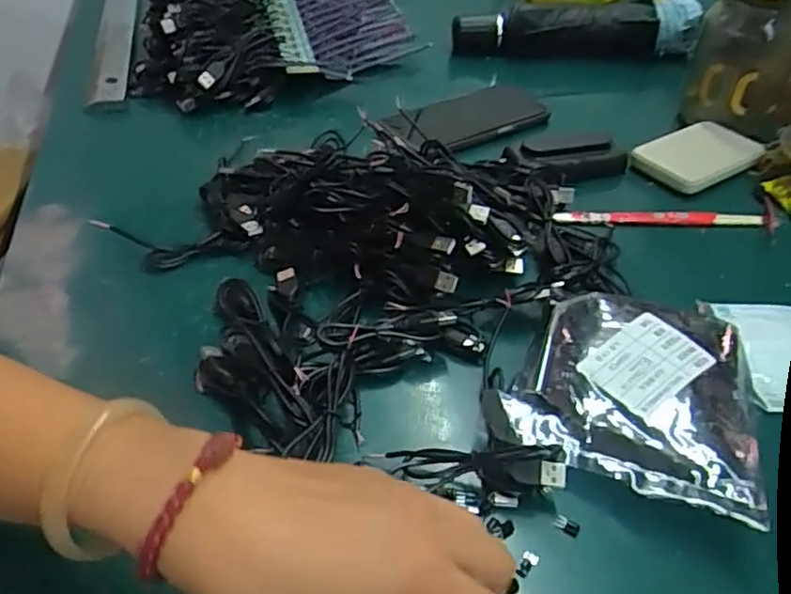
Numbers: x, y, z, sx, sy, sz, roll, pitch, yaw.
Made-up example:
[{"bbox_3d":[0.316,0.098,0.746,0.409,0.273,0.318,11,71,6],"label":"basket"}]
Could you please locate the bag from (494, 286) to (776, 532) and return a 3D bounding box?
[{"bbox_3d":[0.143,0.054,0.394,0.131,0.029,0.130,20,45,21],"label":"bag"}]

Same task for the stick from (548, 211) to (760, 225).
[{"bbox_3d":[0.214,-0.064,0.560,0.168,0.012,0.012,0,41,-1],"label":"stick"}]

